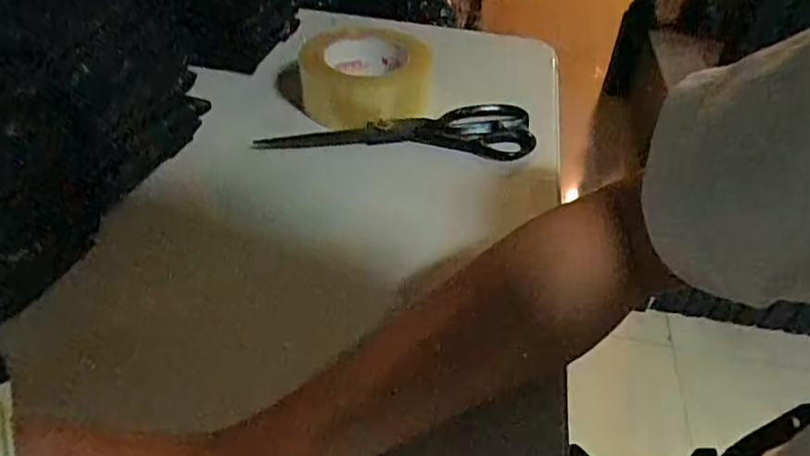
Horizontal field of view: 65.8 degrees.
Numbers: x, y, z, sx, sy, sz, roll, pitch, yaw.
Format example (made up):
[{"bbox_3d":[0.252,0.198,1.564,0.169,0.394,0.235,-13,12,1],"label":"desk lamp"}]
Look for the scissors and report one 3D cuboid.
[{"bbox_3d":[-0.007,-0.087,0.541,0.232,0.021,0.070,0,39,-5],"label":"scissors"}]

